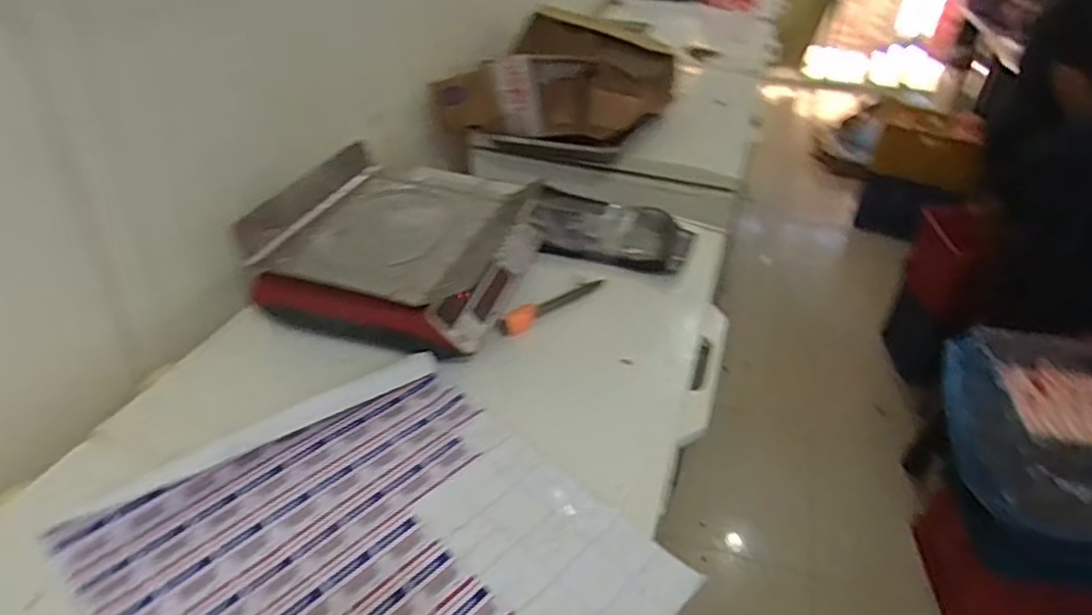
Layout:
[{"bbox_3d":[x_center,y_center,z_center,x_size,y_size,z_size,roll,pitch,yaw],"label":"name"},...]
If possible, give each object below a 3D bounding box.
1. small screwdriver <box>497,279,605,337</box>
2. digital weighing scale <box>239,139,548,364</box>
[{"bbox_3d":[0.008,-0.011,1.052,0.035,0.018,0.212,33,45,32],"label":"small screwdriver"},{"bbox_3d":[-0.194,-0.133,1.047,0.315,0.188,0.428,9,36,12],"label":"digital weighing scale"}]

